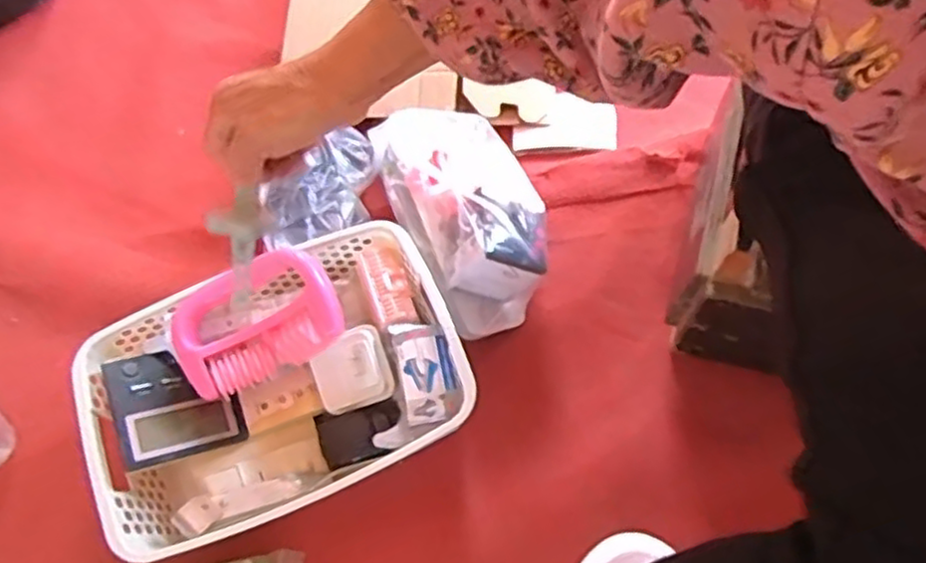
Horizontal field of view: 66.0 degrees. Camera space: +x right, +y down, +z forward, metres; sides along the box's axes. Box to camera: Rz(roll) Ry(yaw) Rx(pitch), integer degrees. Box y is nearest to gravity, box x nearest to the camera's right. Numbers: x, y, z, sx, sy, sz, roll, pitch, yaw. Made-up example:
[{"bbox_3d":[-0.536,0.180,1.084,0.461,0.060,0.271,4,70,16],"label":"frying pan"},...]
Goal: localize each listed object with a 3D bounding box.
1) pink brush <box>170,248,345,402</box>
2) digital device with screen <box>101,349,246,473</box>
[{"bbox_3d":[-0.162,0.033,0.567,0.130,0.050,0.086,-19,68,-4],"label":"pink brush"},{"bbox_3d":[-0.237,0.101,0.585,0.091,0.026,0.091,-11,68,-32],"label":"digital device with screen"}]

